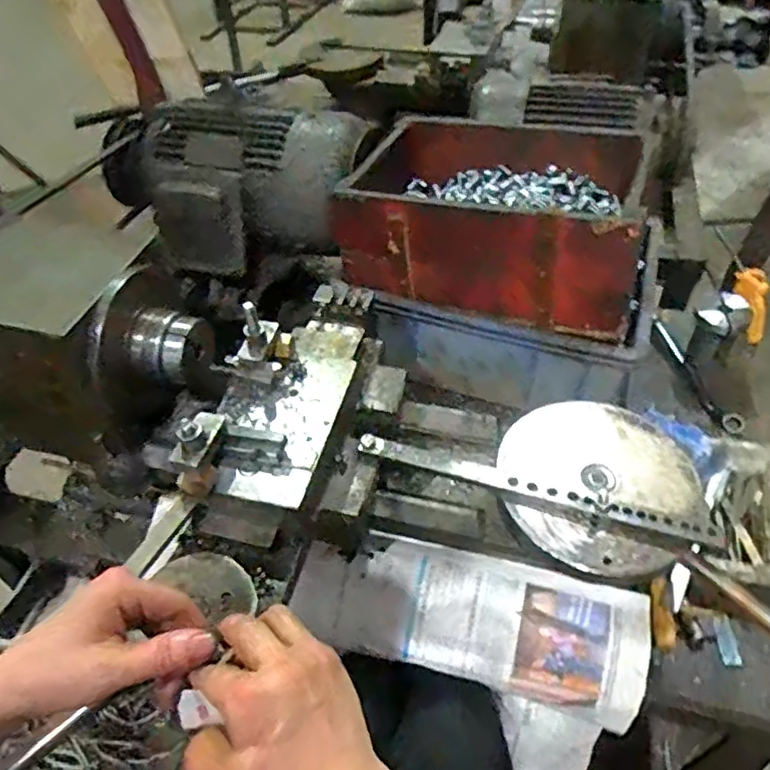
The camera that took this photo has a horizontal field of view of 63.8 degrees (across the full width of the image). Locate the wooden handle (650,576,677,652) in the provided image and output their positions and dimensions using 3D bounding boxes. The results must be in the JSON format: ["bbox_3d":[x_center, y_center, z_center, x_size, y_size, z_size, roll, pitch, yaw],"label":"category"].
[{"bbox_3d":[0.266,0.218,0.592,0.019,0.008,0.066,4,62,6],"label":"wooden handle"}]

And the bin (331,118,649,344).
[{"bbox_3d":[0.153,-0.247,0.819,0.376,0.140,0.317,14,48,14],"label":"bin"}]

